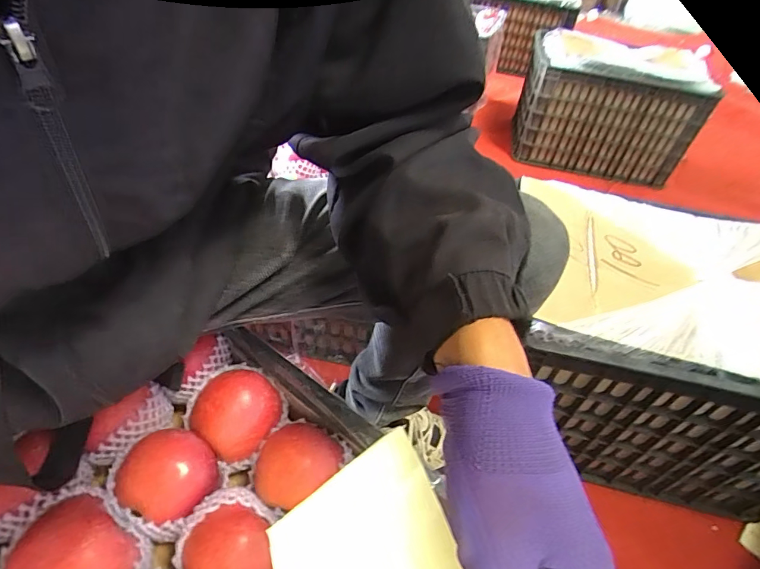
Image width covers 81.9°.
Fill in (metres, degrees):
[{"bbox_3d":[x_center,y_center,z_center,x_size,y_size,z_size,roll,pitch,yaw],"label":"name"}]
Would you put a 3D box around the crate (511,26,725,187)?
[{"bbox_3d":[0.652,-0.516,1.267,0.469,0.320,0.336,27,50,20],"label":"crate"}]

